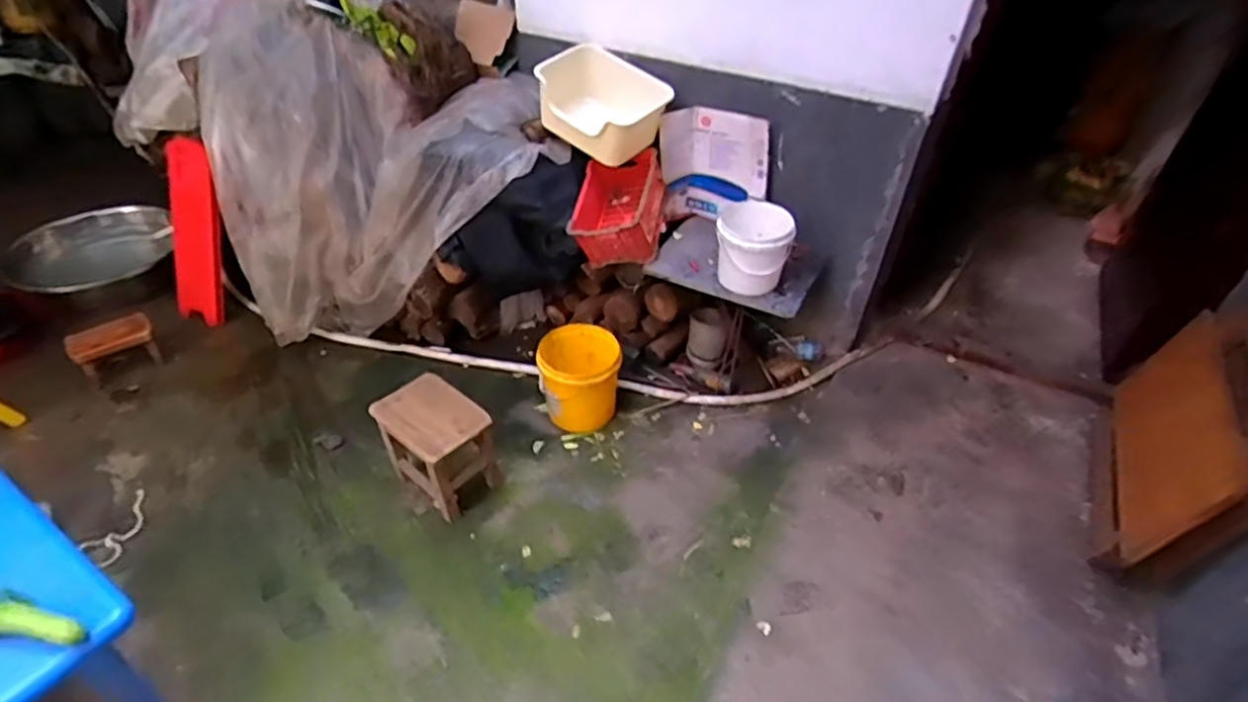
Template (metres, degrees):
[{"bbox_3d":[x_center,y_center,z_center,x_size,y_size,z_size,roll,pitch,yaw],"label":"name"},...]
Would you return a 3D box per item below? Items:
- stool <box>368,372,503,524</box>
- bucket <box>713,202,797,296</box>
[{"bbox_3d":[-0.517,0.263,1.786,0.283,0.285,0.201,30,47,28],"label":"stool"},{"bbox_3d":[0.366,-0.296,1.840,0.201,0.207,0.213,2,40,-2],"label":"bucket"}]

